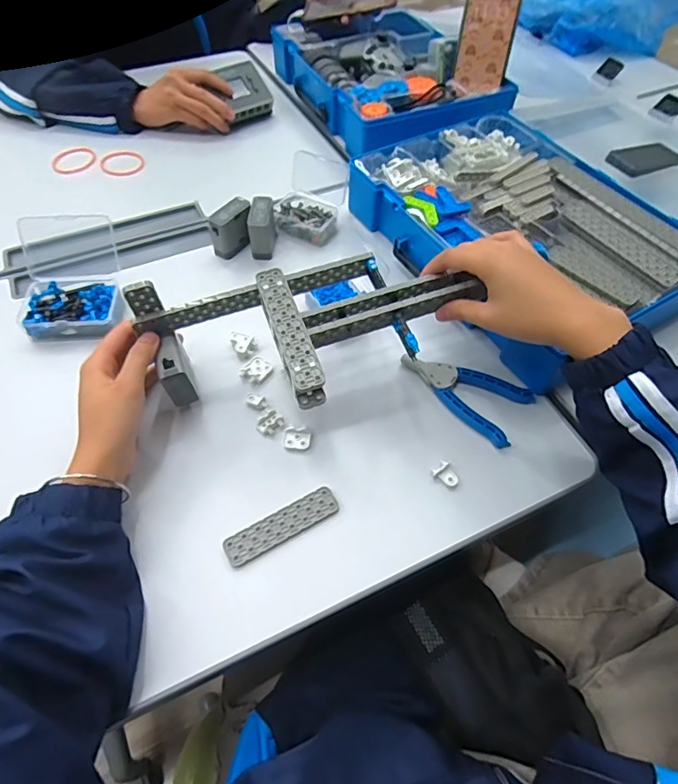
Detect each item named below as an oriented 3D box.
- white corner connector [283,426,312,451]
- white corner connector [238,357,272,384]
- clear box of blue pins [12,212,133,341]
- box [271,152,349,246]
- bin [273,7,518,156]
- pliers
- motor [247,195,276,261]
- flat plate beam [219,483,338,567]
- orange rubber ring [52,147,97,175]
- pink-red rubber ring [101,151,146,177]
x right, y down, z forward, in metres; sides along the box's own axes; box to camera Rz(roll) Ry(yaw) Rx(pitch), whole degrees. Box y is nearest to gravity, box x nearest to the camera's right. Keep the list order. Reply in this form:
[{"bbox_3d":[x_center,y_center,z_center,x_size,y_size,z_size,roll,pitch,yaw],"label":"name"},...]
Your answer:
[{"bbox_3d":[-0.039,0.043,0.462,0.026,0.007,0.021,1,56,0],"label":"white corner connector"},{"bbox_3d":[-0.085,-0.023,0.504,0.027,0.006,0.030,29,61,18],"label":"white corner connector"},{"bbox_3d":[-0.285,-0.114,0.527,0.103,0.090,0.108,-9,57,-6],"label":"clear box of blue pins"},{"bbox_3d":[-0.033,-0.246,0.637,0.078,0.047,0.112,17,58,11],"label":"box"},{"bbox_3d":[0.080,-0.506,0.802,0.270,0.077,0.386,-20,59,-13],"label":"bin"},{"bbox_3d":[0.129,-0.008,0.495,0.129,0.016,0.071,39,64,23],"label":"pliers"},{"bbox_3d":[-0.092,-0.196,0.596,0.026,0.056,0.060,-1,56,0],"label":"motor"},{"bbox_3d":[-0.048,0.111,0.415,0.099,0.004,0.027,-26,60,-17],"label":"flat plate beam"},{"bbox_3d":[-0.391,-0.341,0.728,0.061,0.007,0.061,-26,60,-17],"label":"orange rubber ring"},{"bbox_3d":[-0.317,-0.336,0.726,0.061,0.010,0.054,-17,58,-11],"label":"pink-red rubber ring"}]

